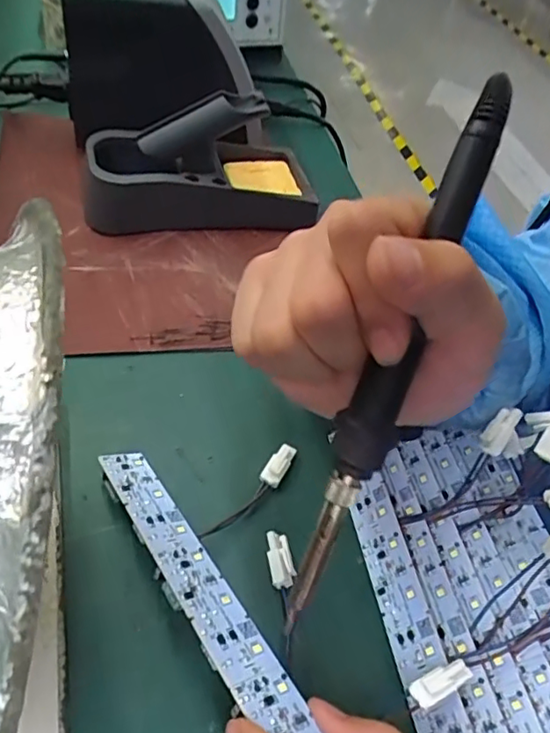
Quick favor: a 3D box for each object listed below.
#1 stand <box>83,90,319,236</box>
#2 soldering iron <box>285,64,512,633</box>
[{"bbox_3d":[-0.055,-0.152,0.418,0.164,0.078,0.072,-7,51,-16],"label":"stand"},{"bbox_3d":[0.040,-0.002,0.191,0.017,0.013,0.191,22,96,15],"label":"soldering iron"}]

